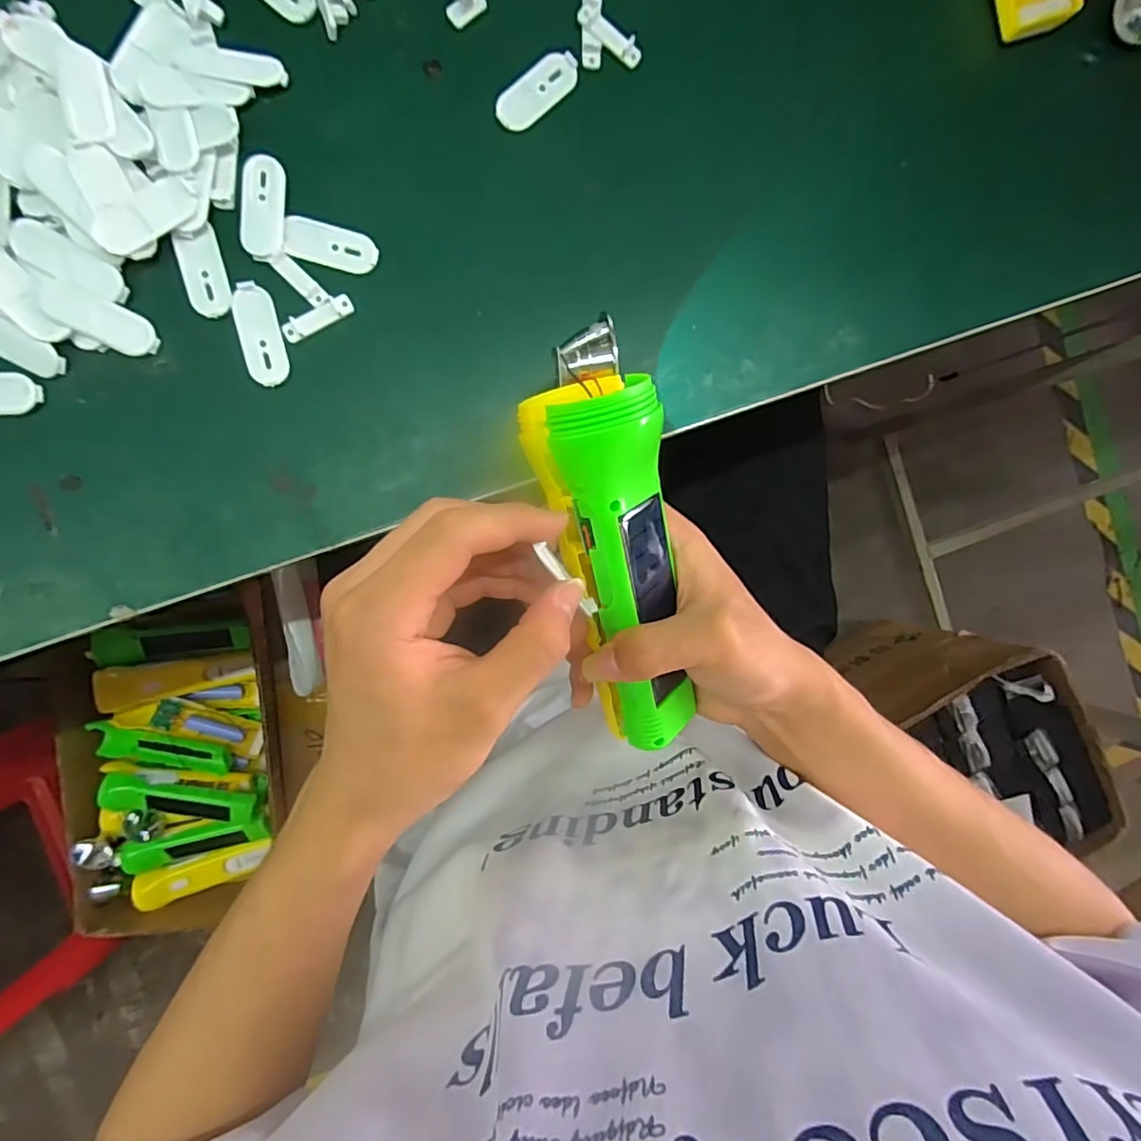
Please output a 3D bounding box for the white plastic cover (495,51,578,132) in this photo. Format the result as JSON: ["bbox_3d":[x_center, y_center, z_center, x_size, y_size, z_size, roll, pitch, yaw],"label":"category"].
[{"bbox_3d":[-0.017,-0.250,0.301,0.050,0.004,0.020,-45,96,-3],"label":"white plastic cover"}]

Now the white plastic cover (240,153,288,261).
[{"bbox_3d":[-0.152,-0.180,0.286,0.021,0.004,0.049,5,92,-6],"label":"white plastic cover"}]

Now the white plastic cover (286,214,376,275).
[{"bbox_3d":[-0.120,-0.164,0.291,0.044,0.004,0.021,12,91,-7],"label":"white plastic cover"}]

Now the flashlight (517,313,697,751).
[{"bbox_3d":[0.017,-0.008,0.248,0.050,0.056,0.178,-14,106,-5],"label":"flashlight"}]

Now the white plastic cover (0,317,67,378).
[{"bbox_3d":[-0.268,-0.109,0.276,0.046,0.006,0.023,35,106,-11],"label":"white plastic cover"}]

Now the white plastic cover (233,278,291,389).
[{"bbox_3d":[-0.156,-0.119,0.291,0.020,0.004,0.050,-14,94,-5],"label":"white plastic cover"}]

